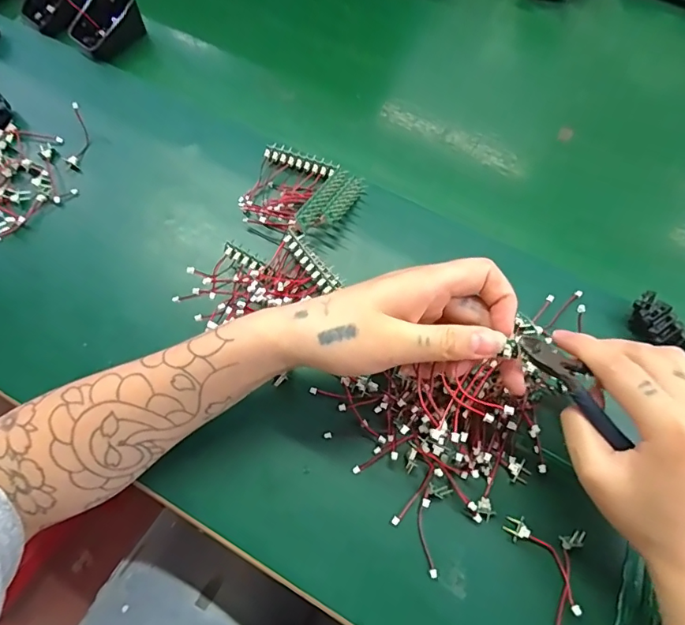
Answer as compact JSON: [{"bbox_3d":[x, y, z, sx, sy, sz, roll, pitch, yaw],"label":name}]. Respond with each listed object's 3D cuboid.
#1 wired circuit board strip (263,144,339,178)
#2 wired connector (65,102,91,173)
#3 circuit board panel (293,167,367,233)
[{"bbox_3d":[-0.035,-0.131,0.413,0.064,0.006,0.015,19,67,8],"label":"wired circuit board strip"},{"bbox_3d":[-0.242,-0.158,0.434,0.021,0.013,0.059,2,88,1],"label":"wired connector"},{"bbox_3d":[-0.010,-0.086,0.388,0.031,0.011,0.080,44,58,-16],"label":"circuit board panel"}]

